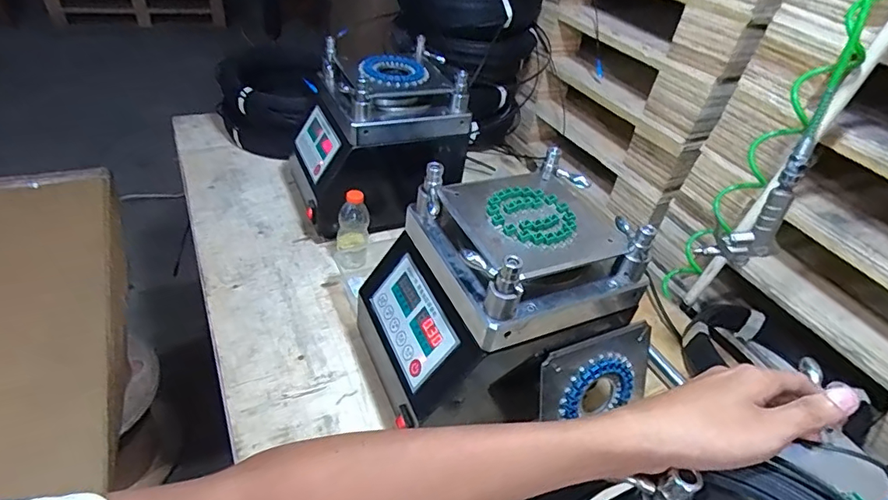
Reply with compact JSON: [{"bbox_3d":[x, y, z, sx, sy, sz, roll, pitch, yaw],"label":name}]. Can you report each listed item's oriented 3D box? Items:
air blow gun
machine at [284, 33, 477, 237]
[{"bbox_3d":[0.386,-0.048,0.593,0.079,0.164,0.033,-2,41,-12],"label":"air blow gun"},{"bbox_3d":[-0.128,-0.211,0.921,0.309,0.281,0.261,-21,48,-30],"label":"machine"}]

